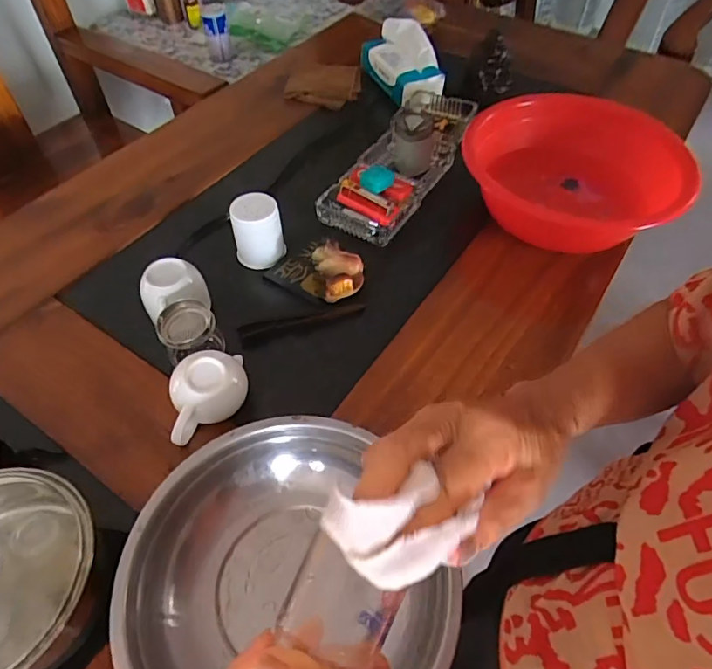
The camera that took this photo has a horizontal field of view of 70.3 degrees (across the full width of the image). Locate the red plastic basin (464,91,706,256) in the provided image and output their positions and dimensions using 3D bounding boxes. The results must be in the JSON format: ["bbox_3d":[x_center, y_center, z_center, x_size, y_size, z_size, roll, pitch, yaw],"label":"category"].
[{"bbox_3d":[0.309,-0.231,0.741,0.290,0.099,0.290,0,53,0],"label":"red plastic basin"}]

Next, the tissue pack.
[{"bbox_3d":[0.085,-0.501,0.934,0.108,0.081,0.166,-19,56,-14],"label":"tissue pack"}]

